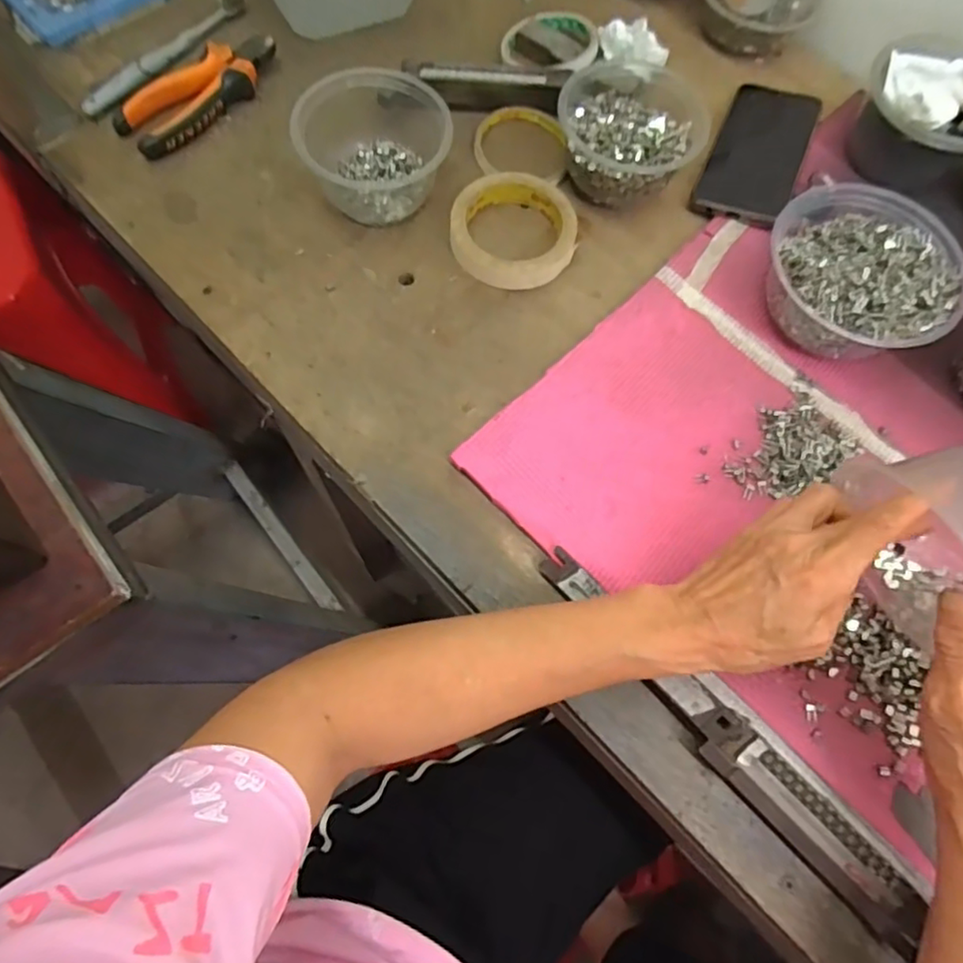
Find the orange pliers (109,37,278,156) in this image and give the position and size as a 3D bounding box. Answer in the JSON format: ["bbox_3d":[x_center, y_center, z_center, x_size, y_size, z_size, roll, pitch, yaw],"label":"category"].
[{"bbox_3d":[-0.233,-0.328,0.521,0.048,0.029,0.150,39,75,10],"label":"orange pliers"}]

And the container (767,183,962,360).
[{"bbox_3d":[0.274,-0.153,0.462,0.129,0.057,0.131,1,70,-4],"label":"container"}]

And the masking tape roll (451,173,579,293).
[{"bbox_3d":[0.026,-0.201,0.494,0.097,0.020,0.096,0,72,-1],"label":"masking tape roll"}]

